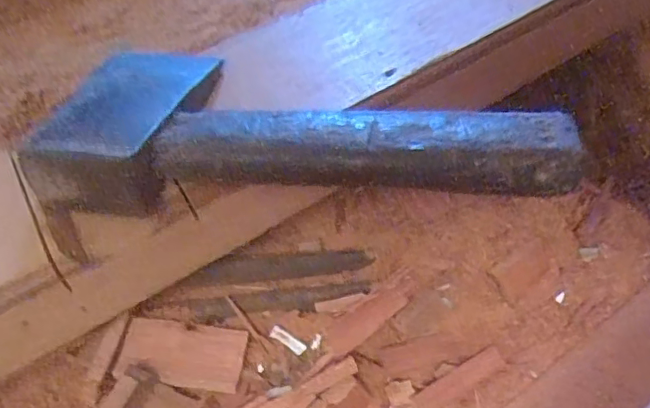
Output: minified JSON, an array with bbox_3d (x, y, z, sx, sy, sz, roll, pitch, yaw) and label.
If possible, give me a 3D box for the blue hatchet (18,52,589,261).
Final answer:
[{"bbox_3d":[-0.017,-0.037,0.249,0.236,0.047,0.123,5,59,15],"label":"blue hatchet"}]

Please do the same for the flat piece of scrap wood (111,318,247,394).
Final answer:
[{"bbox_3d":[-0.072,0.076,0.286,0.060,0.004,0.031,6,55,5],"label":"flat piece of scrap wood"}]

